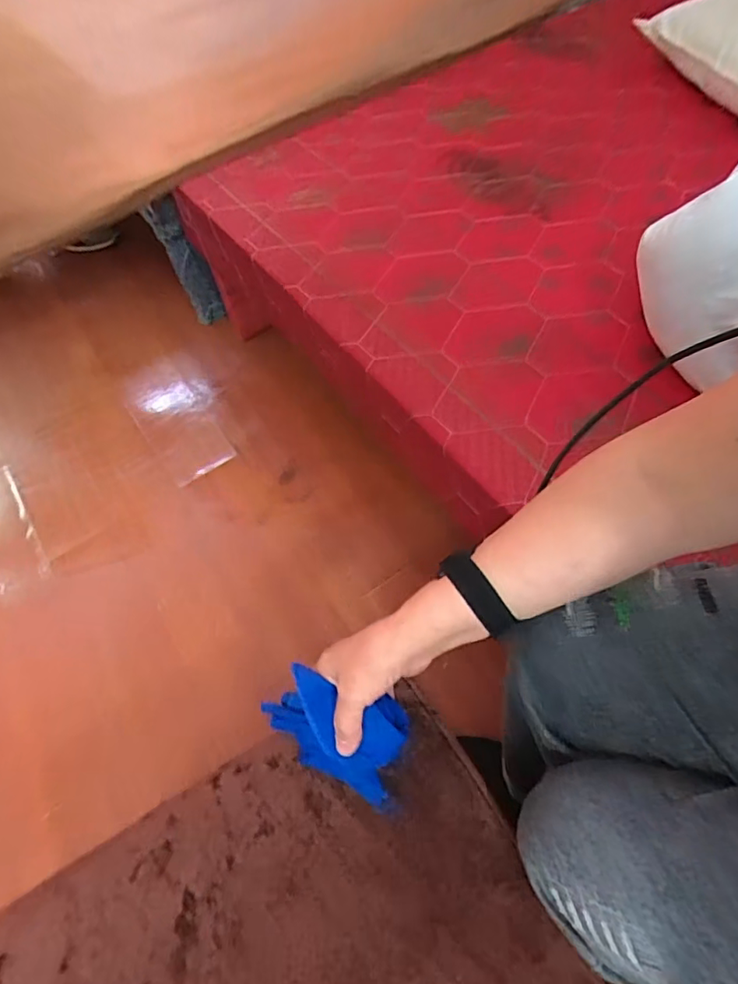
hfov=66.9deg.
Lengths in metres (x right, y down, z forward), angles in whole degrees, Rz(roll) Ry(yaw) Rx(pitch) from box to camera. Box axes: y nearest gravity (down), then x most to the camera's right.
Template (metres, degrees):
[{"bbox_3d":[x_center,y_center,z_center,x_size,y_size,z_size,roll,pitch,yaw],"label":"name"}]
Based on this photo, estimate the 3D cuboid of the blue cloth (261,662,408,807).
[{"bbox_3d":[-0.028,0.189,0.444,0.107,0.062,0.067,21,61,14],"label":"blue cloth"}]

